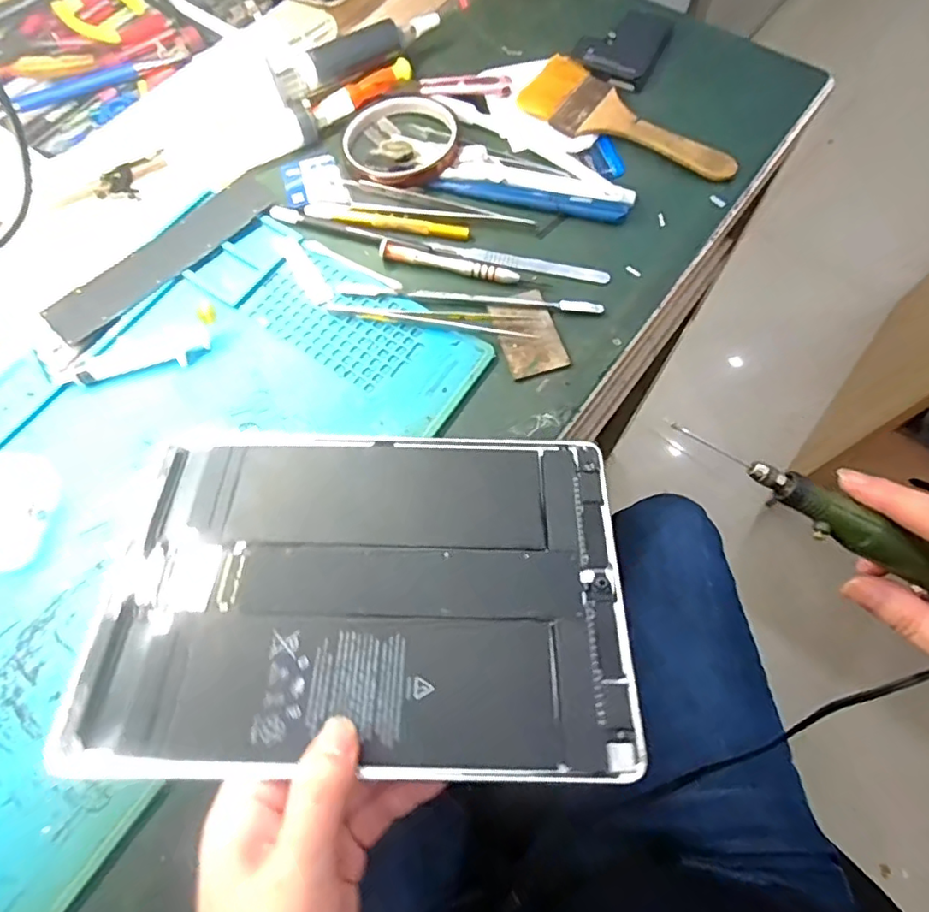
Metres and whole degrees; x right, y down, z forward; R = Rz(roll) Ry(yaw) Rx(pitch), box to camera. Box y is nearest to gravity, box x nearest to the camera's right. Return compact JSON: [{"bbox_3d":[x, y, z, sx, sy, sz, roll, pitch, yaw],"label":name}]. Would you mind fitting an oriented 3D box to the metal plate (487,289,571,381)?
[{"bbox_3d":[0.040,-0.077,0.363,0.037,0.004,0.057,-17,69,-5],"label":"metal plate"}]

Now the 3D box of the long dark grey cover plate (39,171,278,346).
[{"bbox_3d":[-0.200,-0.136,0.389,0.035,0.009,0.166,42,75,16],"label":"long dark grey cover plate"}]

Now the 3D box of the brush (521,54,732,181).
[{"bbox_3d":[0.116,-0.239,0.420,0.159,0.012,0.063,42,75,16],"label":"brush"}]

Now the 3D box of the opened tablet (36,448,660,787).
[{"bbox_3d":[-0.048,0.063,0.286,0.243,0.006,0.170,0,56,-1],"label":"opened tablet"}]

